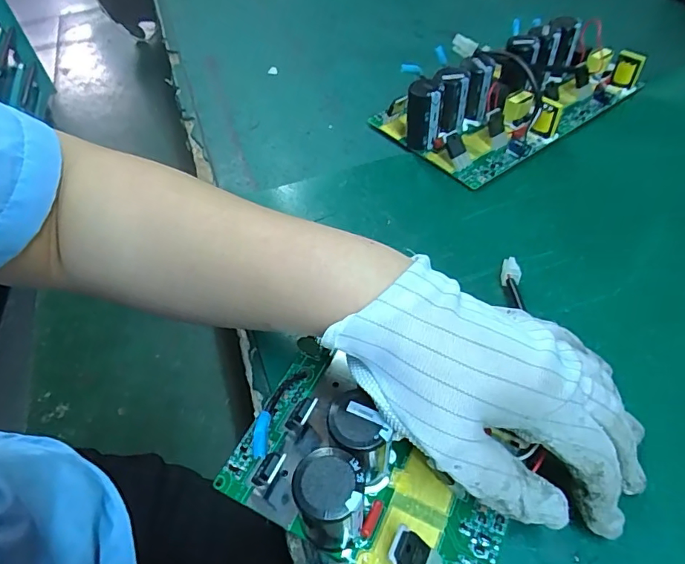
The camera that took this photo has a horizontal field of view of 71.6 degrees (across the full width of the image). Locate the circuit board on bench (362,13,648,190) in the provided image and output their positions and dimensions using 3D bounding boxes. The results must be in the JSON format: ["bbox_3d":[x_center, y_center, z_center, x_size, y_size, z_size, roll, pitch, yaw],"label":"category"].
[{"bbox_3d":[0.160,-0.183,0.435,0.235,0.057,0.119,-32,55,-20],"label":"circuit board on bench"}]

